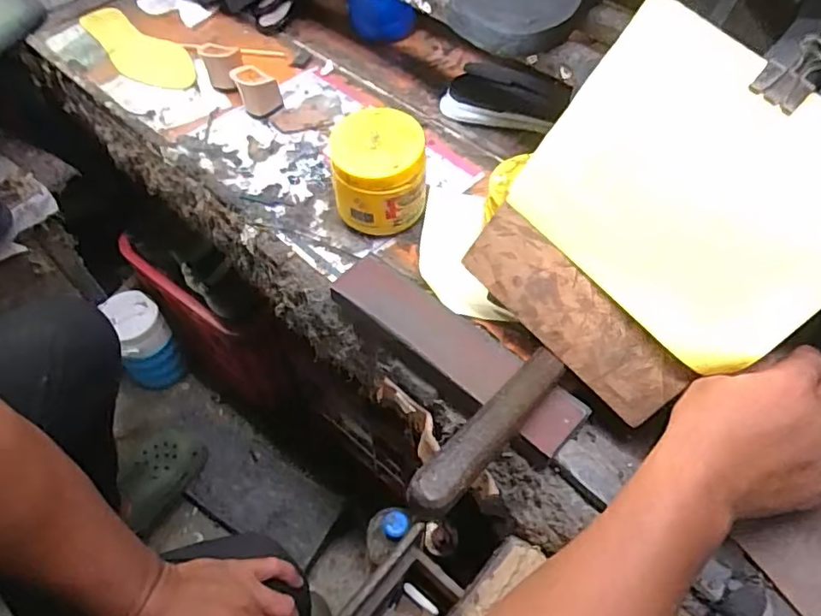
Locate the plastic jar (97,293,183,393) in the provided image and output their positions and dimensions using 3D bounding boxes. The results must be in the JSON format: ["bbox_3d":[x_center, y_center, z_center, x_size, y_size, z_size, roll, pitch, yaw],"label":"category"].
[{"bbox_3d":[-0.534,0.081,1.137,0.101,0.218,0.114,22,59,13],"label":"plastic jar"}]

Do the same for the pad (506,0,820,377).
[{"bbox_3d":[0.192,-0.076,0.387,0.213,0.172,0.021,47,31,20],"label":"pad"}]

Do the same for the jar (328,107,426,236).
[{"bbox_3d":[-0.033,-0.135,0.577,0.090,0.101,0.089,1,56,-1],"label":"jar"}]

